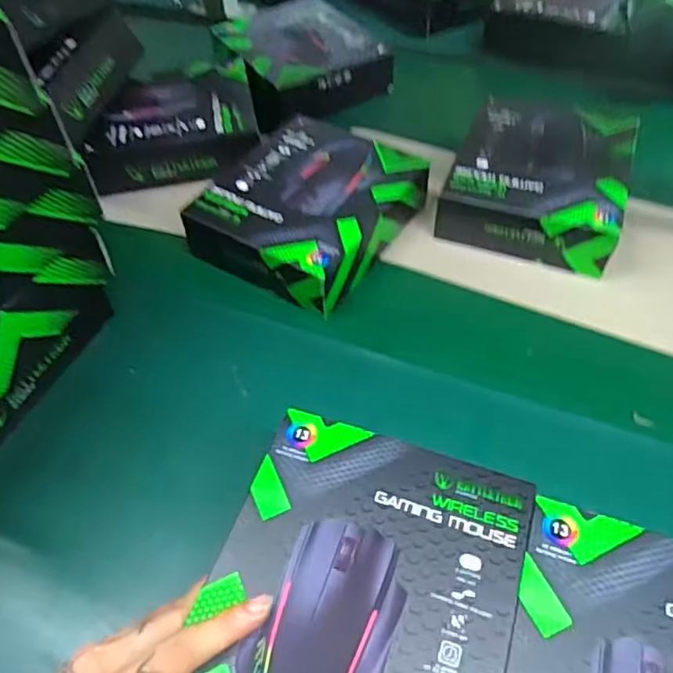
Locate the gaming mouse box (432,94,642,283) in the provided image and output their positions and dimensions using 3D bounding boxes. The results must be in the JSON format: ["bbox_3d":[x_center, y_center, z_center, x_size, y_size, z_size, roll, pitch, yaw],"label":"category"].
[{"bbox_3d":[0.199,-0.156,0.578,0.155,0.058,0.185,17,54,15],"label":"gaming mouse box"}]

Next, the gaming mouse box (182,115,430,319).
[{"bbox_3d":[-0.025,-0.119,0.561,0.165,0.055,0.188,25,56,21],"label":"gaming mouse box"}]

